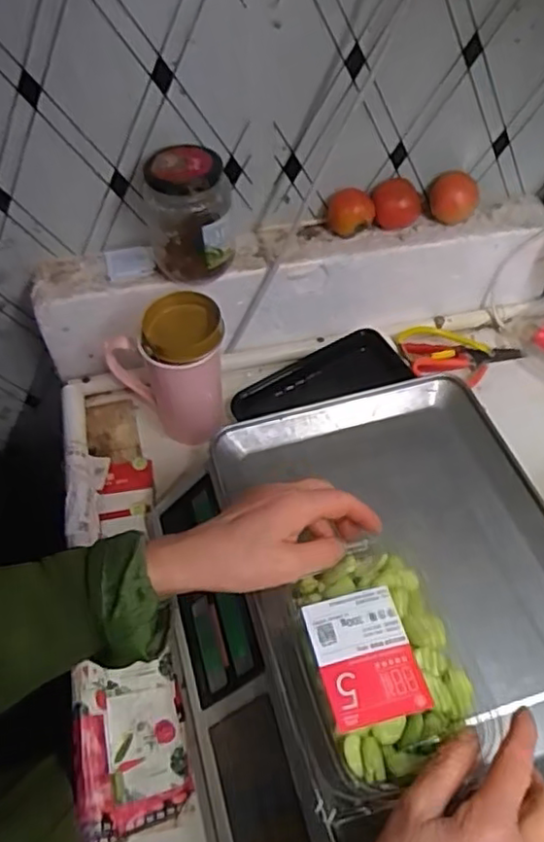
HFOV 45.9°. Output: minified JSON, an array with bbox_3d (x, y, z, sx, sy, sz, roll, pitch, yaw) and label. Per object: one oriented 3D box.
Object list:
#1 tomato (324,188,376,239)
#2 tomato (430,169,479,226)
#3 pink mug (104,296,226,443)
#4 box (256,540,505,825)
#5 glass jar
[{"bbox_3d":[0.084,-0.224,0.695,0.046,0.039,0.044,-9,54,-5],"label":"tomato"},{"bbox_3d":[0.198,-0.244,0.701,0.052,0.041,0.046,16,55,12],"label":"tomato"},{"bbox_3d":[-0.101,-0.044,0.649,0.111,0.148,0.083,-17,55,-11],"label":"pink mug"},{"bbox_3d":[0.064,0.160,0.419,0.119,0.045,0.145,-17,55,-11],"label":"box"},{"bbox_3d":[-0.081,-0.199,0.630,0.081,0.112,0.076,-1,53,1],"label":"glass jar"}]

